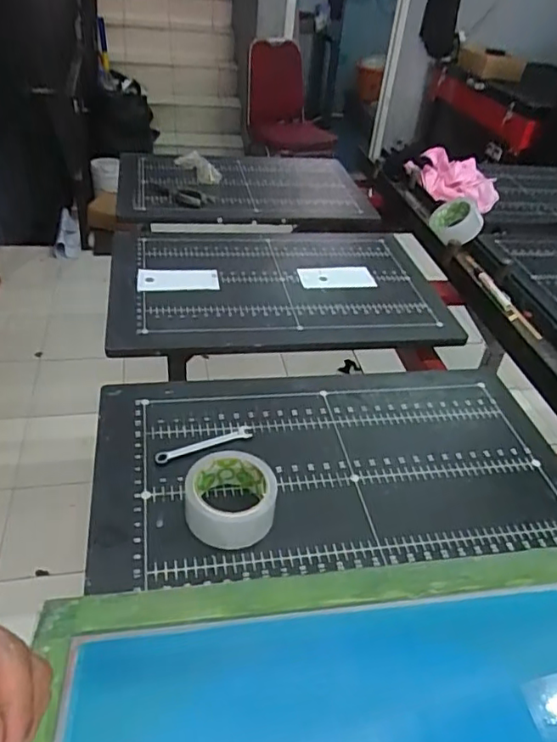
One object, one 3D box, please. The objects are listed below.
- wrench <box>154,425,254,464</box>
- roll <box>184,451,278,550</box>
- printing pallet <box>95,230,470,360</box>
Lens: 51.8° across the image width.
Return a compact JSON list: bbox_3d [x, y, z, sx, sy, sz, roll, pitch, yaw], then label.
[{"bbox_3d":[-0.091,0.092,0.715,0.128,0.009,0.018,-18,45,-28],"label":"wrench"},{"bbox_3d":[-0.053,0.138,0.629,0.095,0.051,0.090,5,38,-4],"label":"roll"},{"bbox_3d":[-0.003,-0.168,1.068,0.588,0.025,0.416,-3,40,-13],"label":"printing pallet"}]

